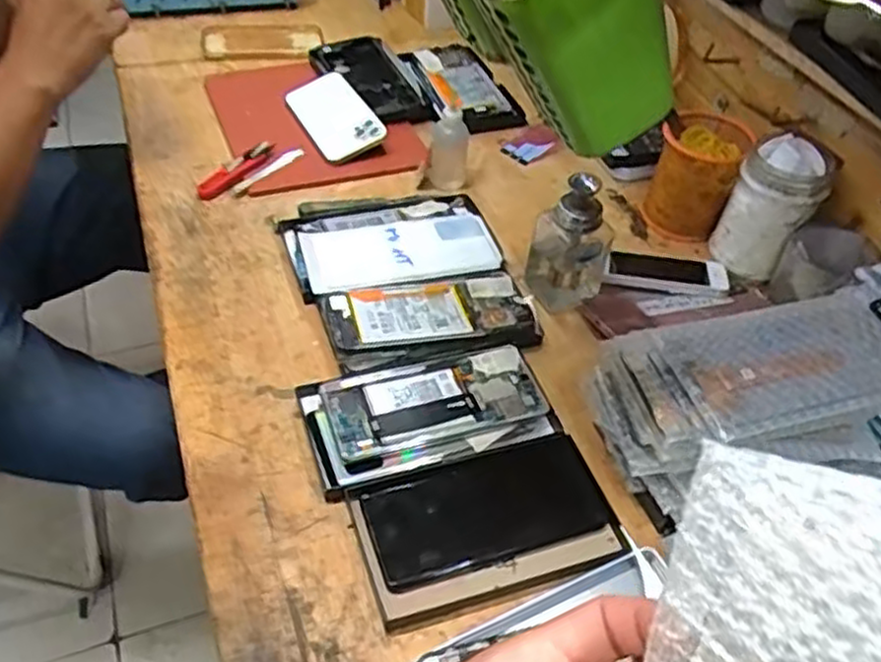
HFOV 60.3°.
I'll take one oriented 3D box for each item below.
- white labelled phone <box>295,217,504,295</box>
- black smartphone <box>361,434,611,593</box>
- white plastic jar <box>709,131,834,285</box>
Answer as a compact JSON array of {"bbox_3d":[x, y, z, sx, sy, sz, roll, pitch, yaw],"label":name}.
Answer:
[{"bbox_3d":[-0.036,-0.072,0.687,0.171,0.015,0.085,-10,48,-14],"label":"white labelled phone"},{"bbox_3d":[0.034,0.124,0.524,0.166,0.008,0.072,-12,58,-20],"label":"black smartphone"},{"bbox_3d":[0.303,-0.115,0.694,0.073,0.118,0.078,3,46,-3],"label":"white plastic jar"}]

